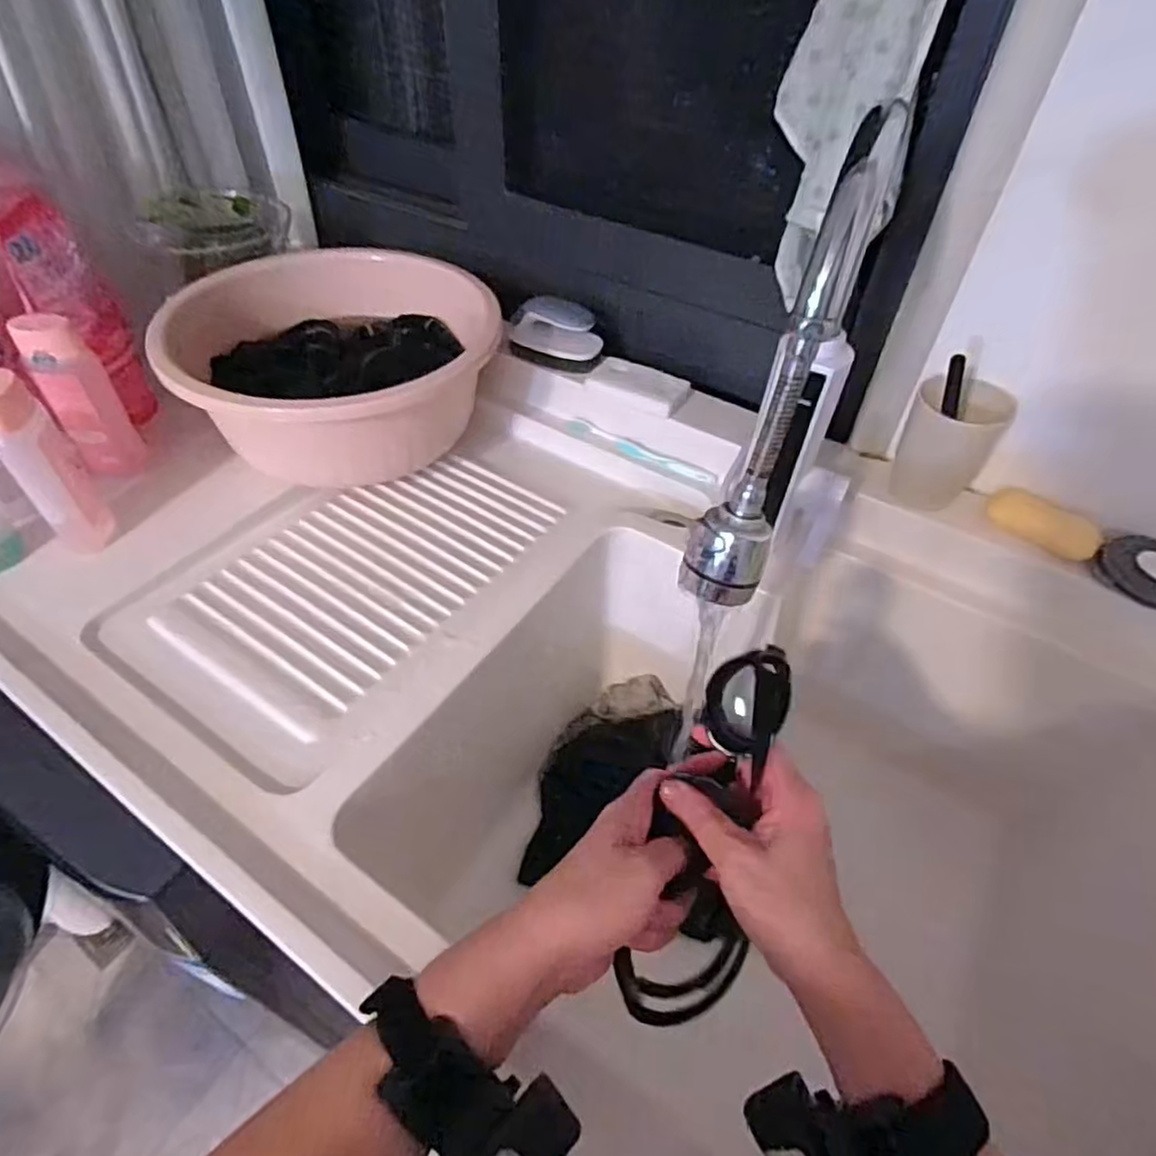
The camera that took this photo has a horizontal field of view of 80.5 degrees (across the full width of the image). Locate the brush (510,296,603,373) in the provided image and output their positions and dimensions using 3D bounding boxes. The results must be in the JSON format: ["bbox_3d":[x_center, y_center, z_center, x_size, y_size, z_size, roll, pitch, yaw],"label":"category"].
[{"bbox_3d":[-0.024,-0.280,0.782,0.105,0.055,0.049,16,49,11],"label":"brush"}]

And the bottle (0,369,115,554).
[{"bbox_3d":[-0.453,-0.095,0.582,0.047,0.168,0.038,-33,57,-28],"label":"bottle"}]

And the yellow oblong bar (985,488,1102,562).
[{"bbox_3d":[0.420,-0.051,0.615,0.029,0.027,0.092,-33,57,-28],"label":"yellow oblong bar"}]

